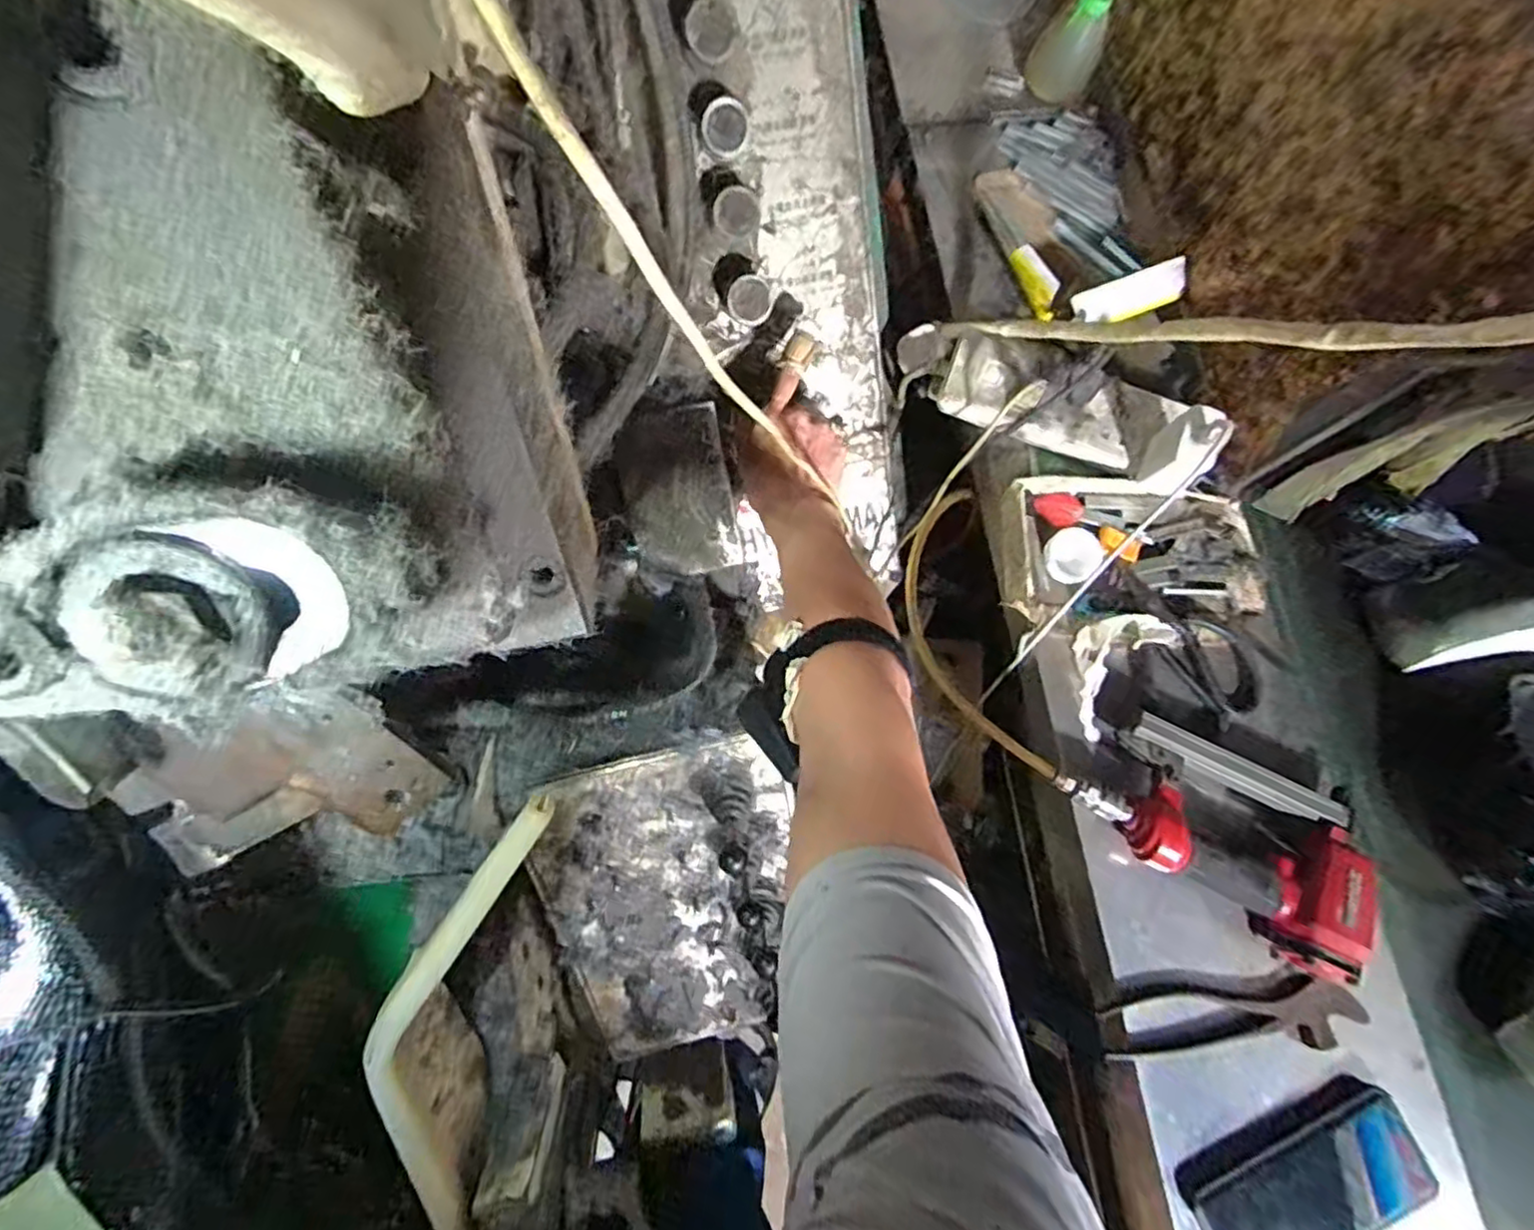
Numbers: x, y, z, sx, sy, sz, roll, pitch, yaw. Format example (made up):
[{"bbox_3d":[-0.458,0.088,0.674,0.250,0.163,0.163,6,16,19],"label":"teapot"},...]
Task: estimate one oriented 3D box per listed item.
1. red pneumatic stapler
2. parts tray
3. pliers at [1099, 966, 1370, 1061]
[{"bbox_3d":[0.360,0.161,0.554,0.239,0.042,0.132,36,79,6],"label":"red pneumatic stapler"},{"bbox_3d":[0.319,-0.052,0.601,0.223,0.045,0.124,4,78,-1],"label":"parts tray"},{"bbox_3d":[0.349,0.302,0.535,0.187,0.024,0.058,-2,78,-2],"label":"pliers"}]

